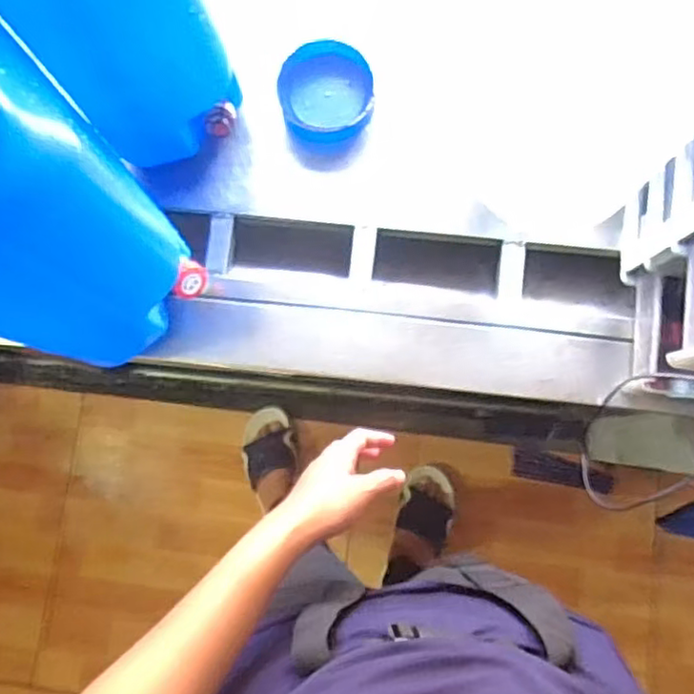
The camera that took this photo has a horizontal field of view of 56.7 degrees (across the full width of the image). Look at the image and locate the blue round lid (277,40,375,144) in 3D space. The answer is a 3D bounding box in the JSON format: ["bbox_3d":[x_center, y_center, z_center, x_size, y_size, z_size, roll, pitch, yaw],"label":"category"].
[{"bbox_3d":[-0.024,-0.302,0.760,0.107,0.035,0.107,0,82,3],"label":"blue round lid"}]

